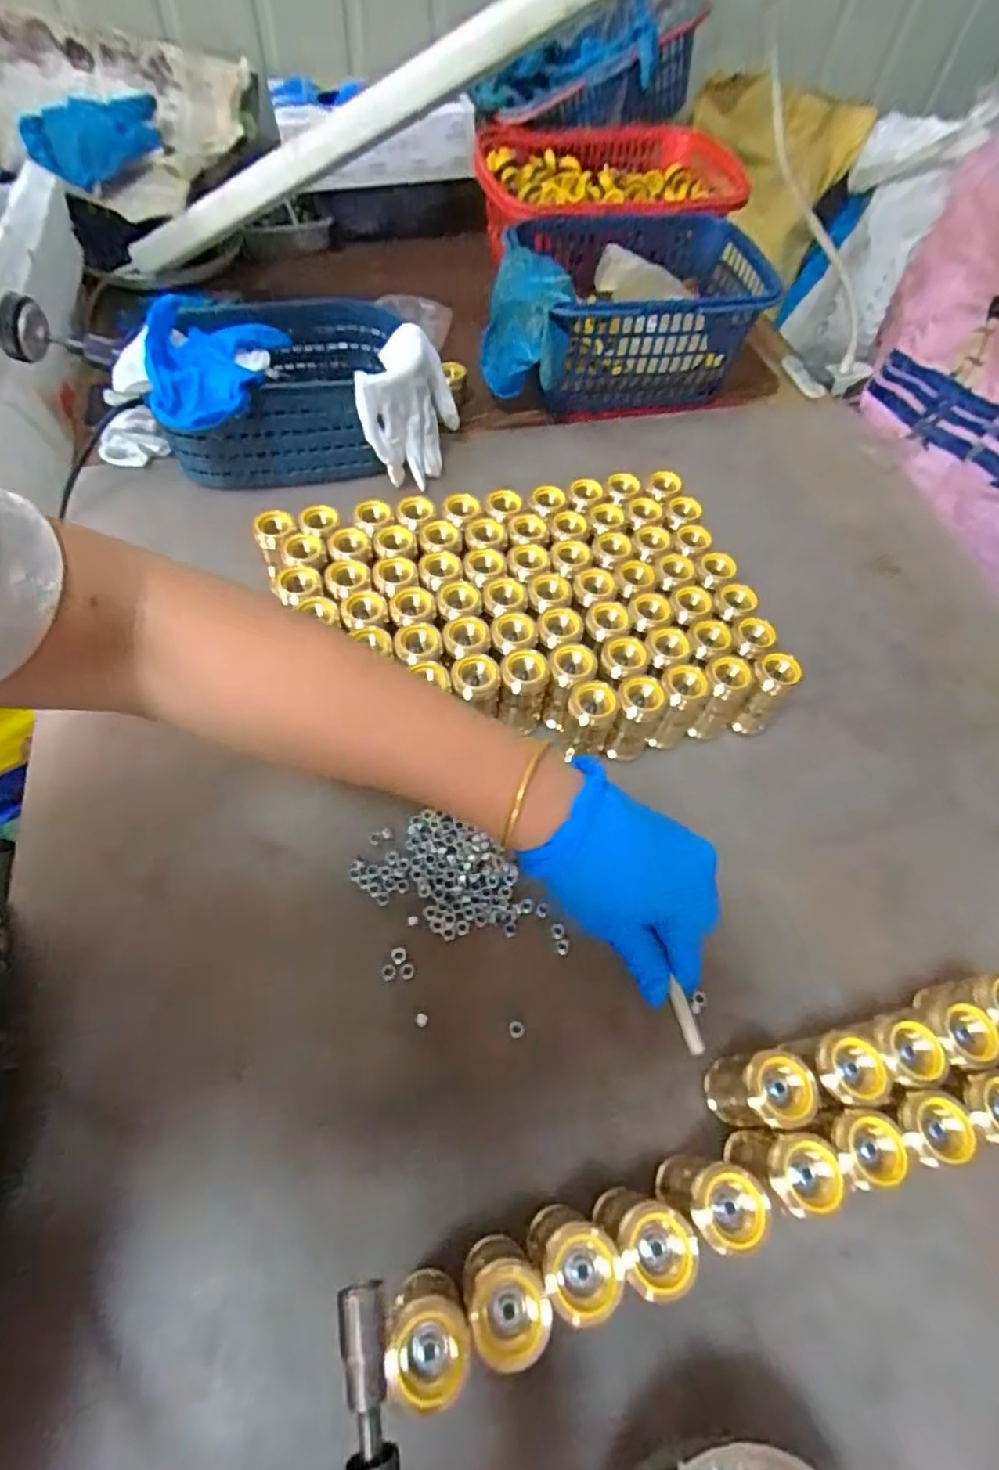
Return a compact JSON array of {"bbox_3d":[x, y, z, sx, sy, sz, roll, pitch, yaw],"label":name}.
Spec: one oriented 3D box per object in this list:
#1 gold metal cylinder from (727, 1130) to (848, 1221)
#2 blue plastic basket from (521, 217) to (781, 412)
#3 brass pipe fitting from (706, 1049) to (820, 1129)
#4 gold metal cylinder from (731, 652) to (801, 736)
[{"bbox_3d":[0.132,0.202,0.290,0.034,0.061,0.030,7,60,-1],"label":"gold metal cylinder"},{"bbox_3d":[0.136,-0.439,0.650,0.211,0.112,0.190,-6,60,-9],"label":"blue plastic basket"},{"bbox_3d":[0.125,0.175,0.308,0.030,0.063,0.031,2,59,-4],"label":"brass pipe fitting"},{"bbox_3d":[0.187,-0.029,0.438,0.026,0.061,0.029,0,60,-5],"label":"gold metal cylinder"}]

